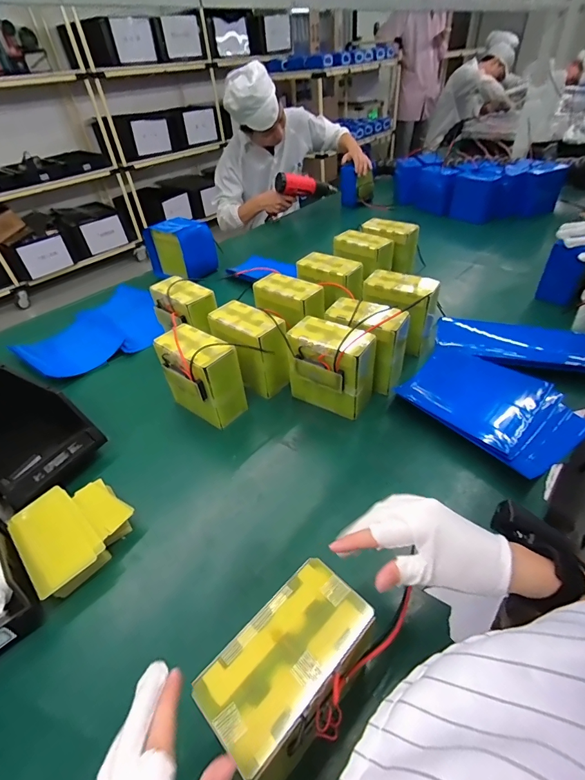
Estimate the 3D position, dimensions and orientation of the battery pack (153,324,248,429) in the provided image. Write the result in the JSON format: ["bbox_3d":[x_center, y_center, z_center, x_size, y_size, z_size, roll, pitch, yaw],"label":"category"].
[{"bbox_3d":[-0.165,-0.019,0.677,0.133,0.156,0.083,26,51,30],"label":"battery pack"}]

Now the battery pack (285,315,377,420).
[{"bbox_3d":[0.069,-0.040,0.667,0.140,0.141,0.091,23,49,28],"label":"battery pack"}]

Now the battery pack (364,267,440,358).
[{"bbox_3d":[0.228,-0.158,0.801,0.142,0.167,0.078,23,49,27],"label":"battery pack"}]

